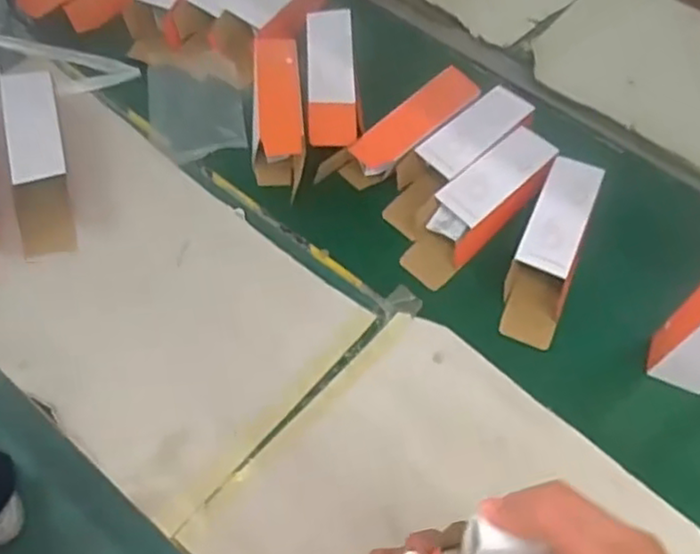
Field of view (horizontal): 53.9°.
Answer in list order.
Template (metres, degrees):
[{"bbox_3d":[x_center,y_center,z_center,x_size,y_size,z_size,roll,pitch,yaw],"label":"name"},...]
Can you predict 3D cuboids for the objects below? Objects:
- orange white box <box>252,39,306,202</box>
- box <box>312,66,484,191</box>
[{"bbox_3d":[-0.096,-0.218,0.907,0.065,0.051,0.223,-3,74,-5],"label":"orange white box"},{"bbox_3d":[0.069,-0.187,0.895,0.238,0.038,0.065,-39,68,-9],"label":"box"}]

